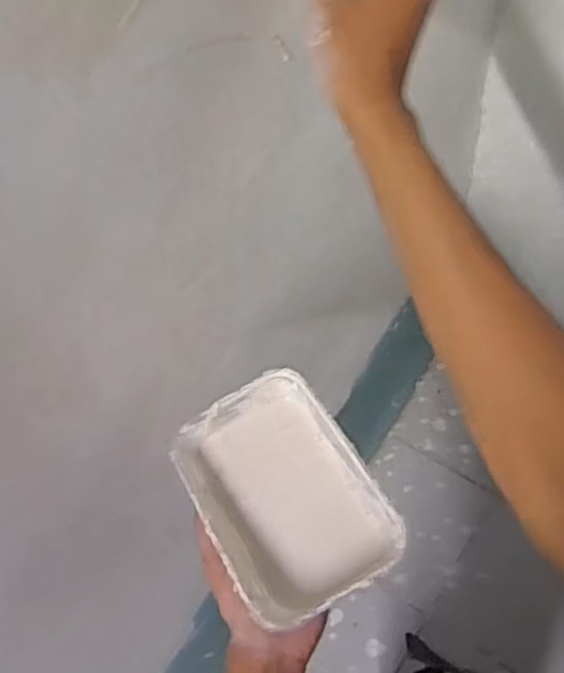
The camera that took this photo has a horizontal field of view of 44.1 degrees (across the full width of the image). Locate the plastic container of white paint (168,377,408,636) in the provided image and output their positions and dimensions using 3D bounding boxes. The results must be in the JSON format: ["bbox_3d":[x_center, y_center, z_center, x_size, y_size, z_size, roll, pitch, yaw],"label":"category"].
[{"bbox_3d":[0.000,0.115,0.518,0.116,0.048,0.166,-29,66,-10],"label":"plastic container of white paint"}]

